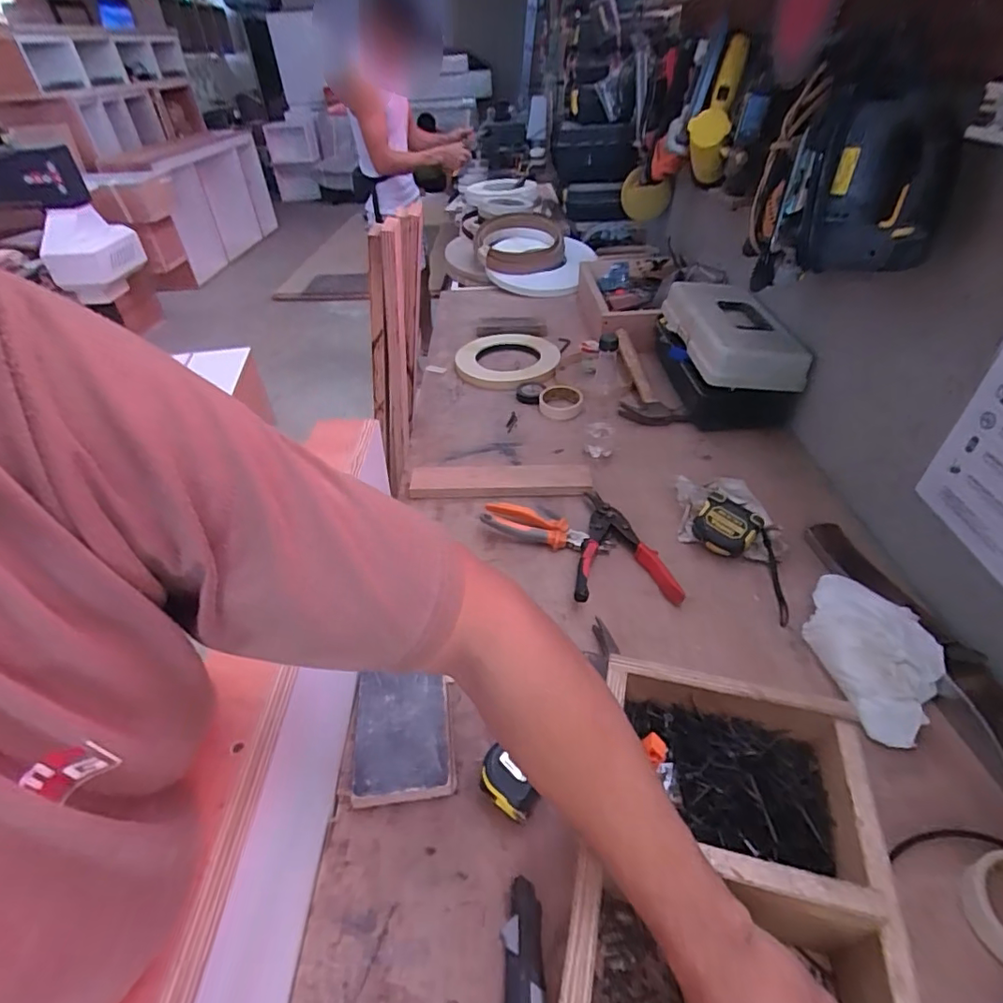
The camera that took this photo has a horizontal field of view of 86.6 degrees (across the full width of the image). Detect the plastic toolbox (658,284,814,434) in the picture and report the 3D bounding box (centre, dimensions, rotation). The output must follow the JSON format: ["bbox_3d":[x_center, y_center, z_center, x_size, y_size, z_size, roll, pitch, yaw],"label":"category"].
[{"bbox_3d":[0.430,-0.294,1.067,0.184,0.156,0.367,-6,41,-2],"label":"plastic toolbox"}]

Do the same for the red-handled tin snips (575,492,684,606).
[{"bbox_3d":[0.162,0.053,0.767,0.141,0.035,0.225,-4,41,0],"label":"red-handled tin snips"}]

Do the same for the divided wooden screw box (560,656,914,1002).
[{"bbox_3d":[0.164,0.301,0.394,0.209,0.102,0.332,6,42,15],"label":"divided wooden screw box"}]

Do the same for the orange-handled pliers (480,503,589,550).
[{"bbox_3d":[0.049,0.038,0.806,0.164,0.028,0.053,13,43,18],"label":"orange-handled pliers"}]

